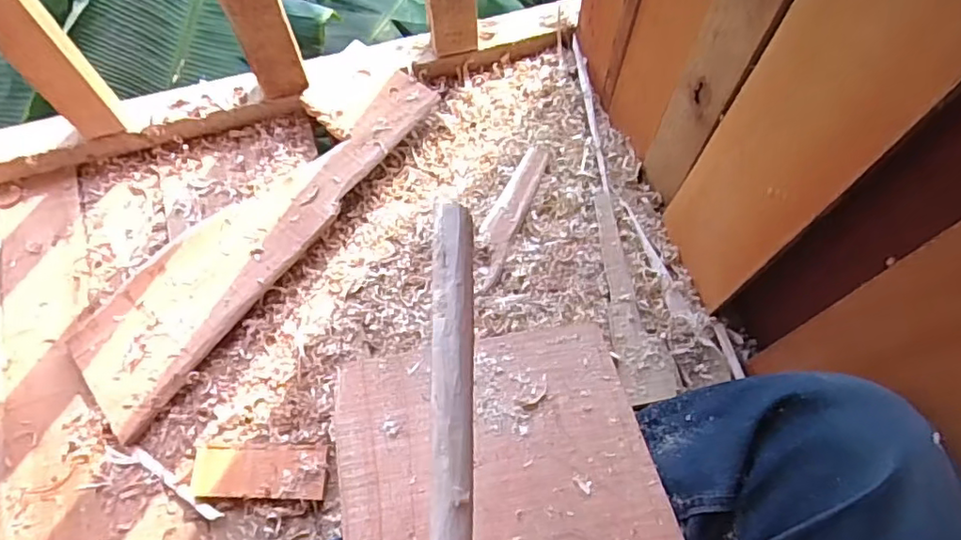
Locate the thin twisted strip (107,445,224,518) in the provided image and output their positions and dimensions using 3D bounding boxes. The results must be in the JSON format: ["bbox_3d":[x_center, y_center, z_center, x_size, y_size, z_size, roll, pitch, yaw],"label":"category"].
[{"bbox_3d":[-0.286,0.189,0.544,0.125,0.006,0.018,25,69,13],"label":"thin twisted strip"}]

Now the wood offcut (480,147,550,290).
[{"bbox_3d":[0.030,-0.062,0.638,0.035,0.013,0.169,21,68,11],"label":"wood offcut"}]

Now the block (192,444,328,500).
[{"bbox_3d":[-0.197,0.181,0.541,0.117,0.015,0.046,0,66,2],"label":"block"}]

